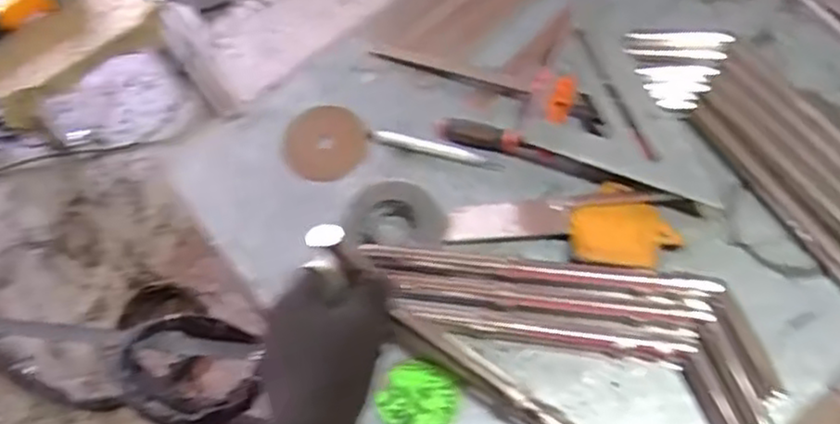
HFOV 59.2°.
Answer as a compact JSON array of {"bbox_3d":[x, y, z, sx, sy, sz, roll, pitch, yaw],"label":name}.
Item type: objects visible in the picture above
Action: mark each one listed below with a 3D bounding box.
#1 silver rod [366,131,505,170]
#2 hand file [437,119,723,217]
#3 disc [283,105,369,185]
[{"bbox_3d":[0.014,-0.060,0.702,0.129,0.008,0.017,15,66,13],"label":"silver rod"},{"bbox_3d":[0.140,-0.044,0.677,0.259,0.022,0.024,19,67,14],"label":"hand file"},{"bbox_3d":[-0.091,-0.068,0.712,0.079,0.007,0.082,-2,64,5],"label":"disc"}]

